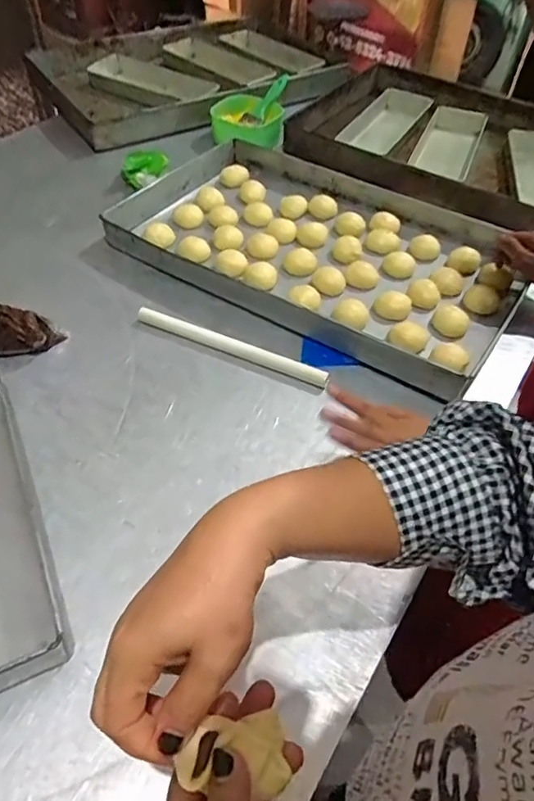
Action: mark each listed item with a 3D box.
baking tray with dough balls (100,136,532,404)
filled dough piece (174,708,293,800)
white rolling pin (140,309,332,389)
[{"bbox_3d":[0.076,-0.261,0.869,0.640,0.046,0.380,28,55,20],"label":"baking tray with dough balls"},{"bbox_3d":[-0.018,0.185,0.281,0.056,0.024,0.038,-6,51,-7],"label":"filled dough piece"},{"bbox_3d":[-0.051,-0.078,0.733,0.288,0.017,0.022,22,53,16],"label":"white rolling pin"}]

